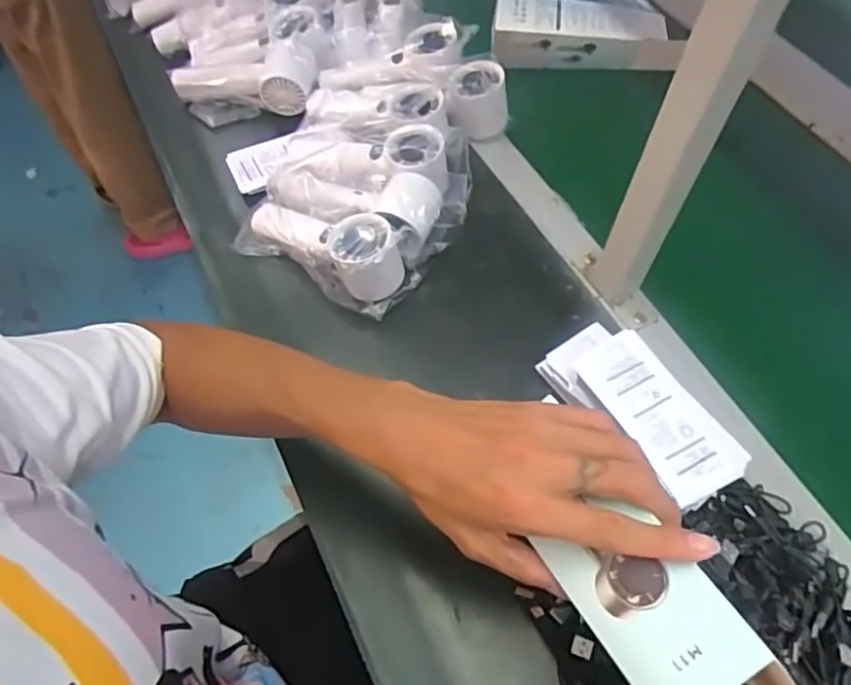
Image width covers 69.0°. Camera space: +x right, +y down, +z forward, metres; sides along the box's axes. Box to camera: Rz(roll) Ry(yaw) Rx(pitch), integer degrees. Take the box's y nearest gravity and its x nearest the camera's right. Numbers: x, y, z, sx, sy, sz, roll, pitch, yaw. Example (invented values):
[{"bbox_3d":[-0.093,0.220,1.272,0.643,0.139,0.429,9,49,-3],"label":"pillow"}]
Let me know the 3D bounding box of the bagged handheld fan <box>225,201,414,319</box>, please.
[{"bbox_3d":[-0.097,-0.091,0.554,0.171,0.069,0.053,29,62,15],"label":"bagged handheld fan"}]

